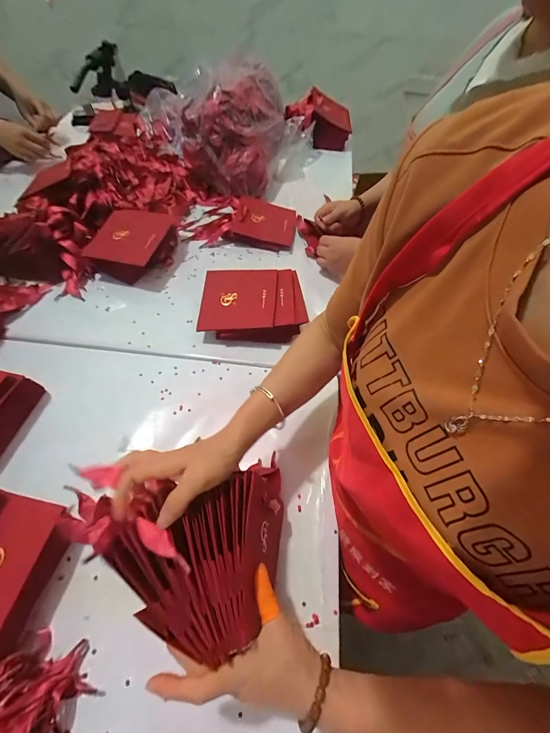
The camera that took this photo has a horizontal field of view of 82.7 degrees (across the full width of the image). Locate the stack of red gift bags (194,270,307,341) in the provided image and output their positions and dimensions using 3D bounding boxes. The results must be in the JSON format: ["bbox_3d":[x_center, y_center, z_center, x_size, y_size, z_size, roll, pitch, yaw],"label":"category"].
[{"bbox_3d":[-0.041,-0.114,0.593,0.186,0.055,0.142,1,58,-1],"label":"stack of red gift bags"}]

